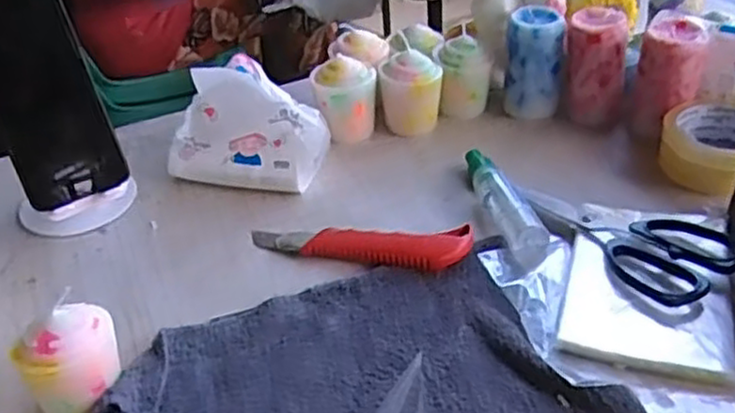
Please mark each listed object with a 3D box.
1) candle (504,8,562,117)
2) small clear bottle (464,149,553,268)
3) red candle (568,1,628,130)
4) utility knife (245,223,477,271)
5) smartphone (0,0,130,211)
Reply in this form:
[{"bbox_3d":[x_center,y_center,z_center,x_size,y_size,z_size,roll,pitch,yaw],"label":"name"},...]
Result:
[{"bbox_3d":[0.155,-0.127,0.695,0.049,0.106,0.043,2,37,7],"label":"candle"},{"bbox_3d":[0.105,-0.006,0.585,0.030,0.024,0.140,-11,37,-9],"label":"small clear bottle"},{"bbox_3d":[0.205,-0.126,0.672,0.048,0.092,0.048,3,37,8],"label":"red candle"},{"bbox_3d":[-0.008,0.027,0.556,0.168,0.017,0.033,5,38,11],"label":"utility knife"},{"bbox_3d":[-0.238,-0.082,0.552,0.073,0.159,0.013,-22,14,-22],"label":"smartphone"}]

